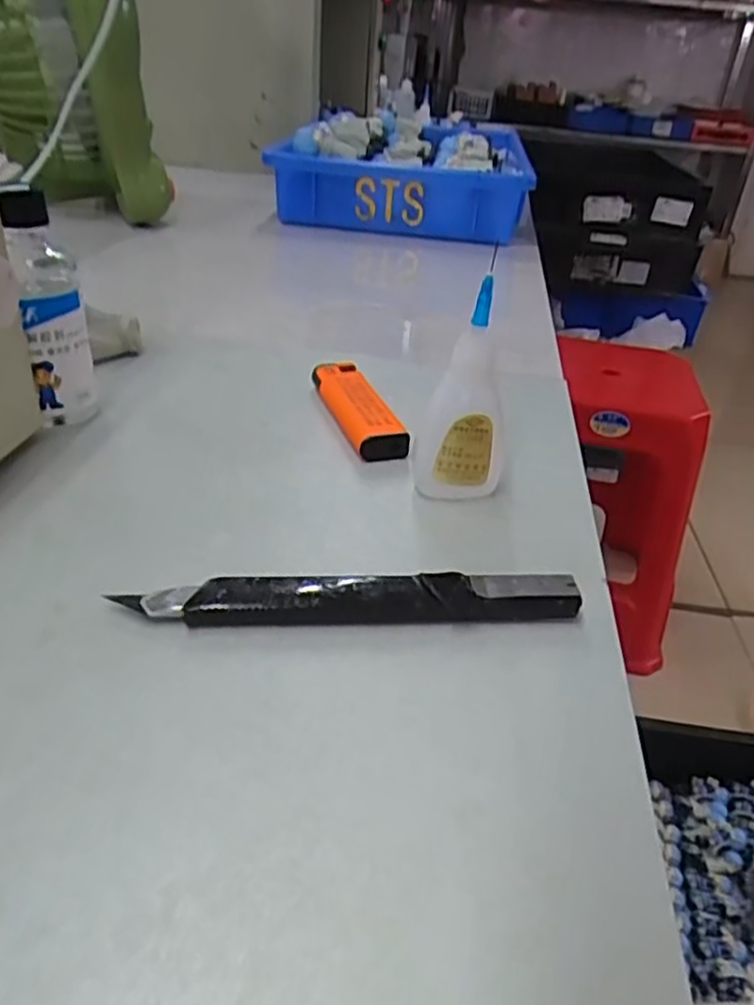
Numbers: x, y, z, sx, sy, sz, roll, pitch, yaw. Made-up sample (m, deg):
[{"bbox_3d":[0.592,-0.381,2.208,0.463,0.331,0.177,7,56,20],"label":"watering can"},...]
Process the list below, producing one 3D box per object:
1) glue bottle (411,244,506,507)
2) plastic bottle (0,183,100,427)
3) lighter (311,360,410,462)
[{"bbox_3d":[0.035,-0.040,0.269,0.033,0.086,0.020,11,34,8],"label":"glue bottle"},{"bbox_3d":[-0.135,-0.077,0.297,0.025,0.092,0.027,-12,38,-25],"label":"plastic bottle"},{"bbox_3d":[-0.009,-0.043,0.334,0.022,0.014,0.080,-8,36,-20],"label":"lighter"}]

